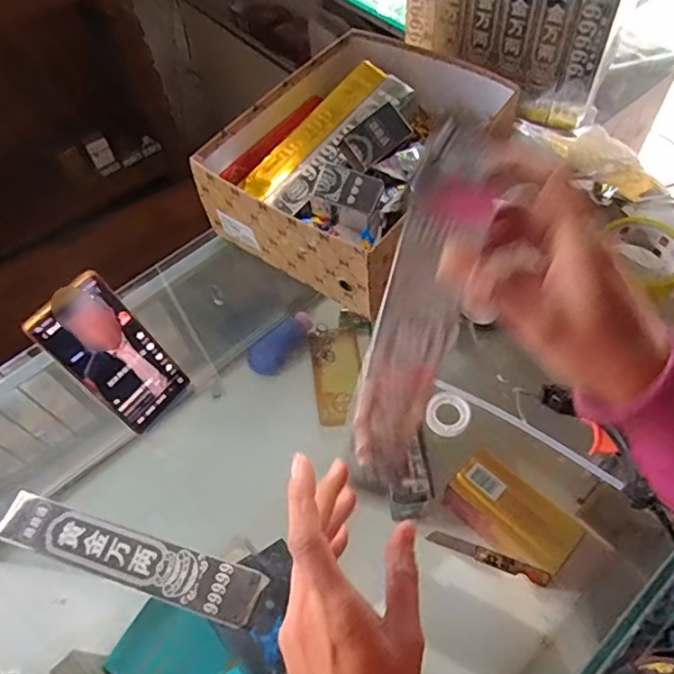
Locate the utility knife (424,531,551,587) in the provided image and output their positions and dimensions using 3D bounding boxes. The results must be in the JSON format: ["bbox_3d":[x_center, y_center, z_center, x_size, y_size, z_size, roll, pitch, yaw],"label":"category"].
[{"bbox_3d":[0.127,0.185,0.463,0.100,0.009,0.012,18,61,15],"label":"utility knife"}]

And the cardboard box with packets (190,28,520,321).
[{"bbox_3d":[0.019,-0.214,0.631,0.229,0.114,0.304,32,66,22],"label":"cardboard box with packets"}]

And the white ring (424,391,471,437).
[{"bbox_3d":[0.107,0.074,0.528,0.043,0.011,0.042,-2,58,3],"label":"white ring"}]

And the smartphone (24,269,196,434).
[{"bbox_3d":[-0.203,0.019,0.504,0.012,0.154,0.073,18,58,44],"label":"smartphone"}]

